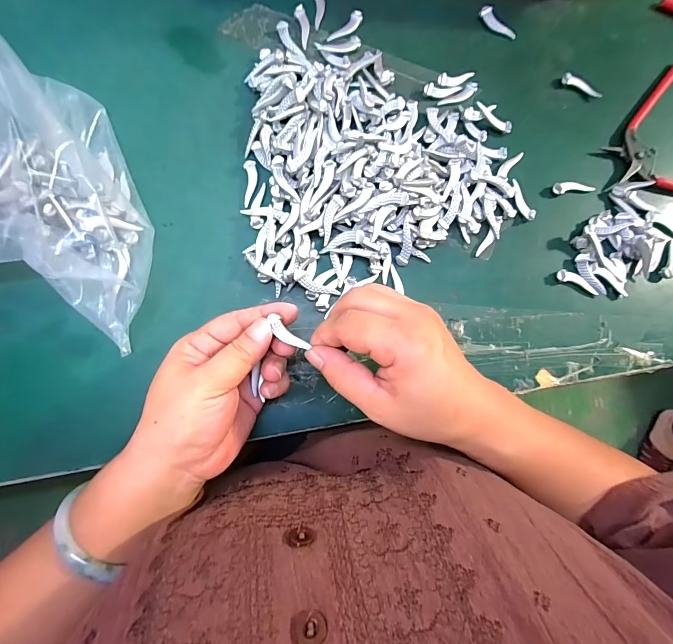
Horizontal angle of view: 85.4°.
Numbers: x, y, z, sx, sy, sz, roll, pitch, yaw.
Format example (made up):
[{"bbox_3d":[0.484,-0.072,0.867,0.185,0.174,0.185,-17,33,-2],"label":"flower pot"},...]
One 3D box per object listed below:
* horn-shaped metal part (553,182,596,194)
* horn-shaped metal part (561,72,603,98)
[{"bbox_3d":[0.211,-0.120,0.323,0.039,0.005,0.011,-8,82,-6],"label":"horn-shaped metal part"},{"bbox_3d":[0.230,-0.220,0.341,0.040,0.009,0.009,31,80,0],"label":"horn-shaped metal part"}]

